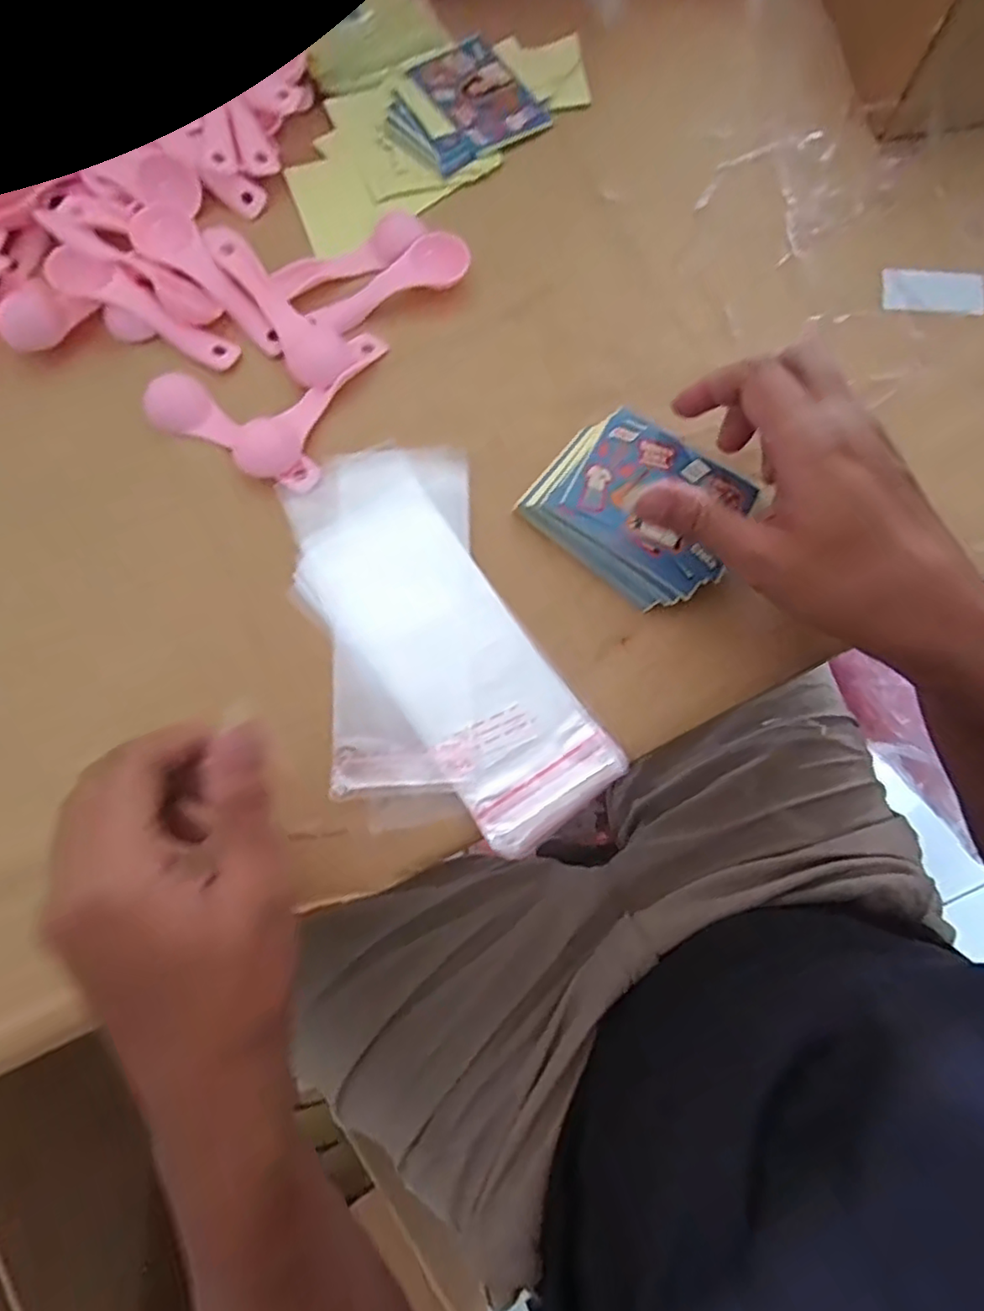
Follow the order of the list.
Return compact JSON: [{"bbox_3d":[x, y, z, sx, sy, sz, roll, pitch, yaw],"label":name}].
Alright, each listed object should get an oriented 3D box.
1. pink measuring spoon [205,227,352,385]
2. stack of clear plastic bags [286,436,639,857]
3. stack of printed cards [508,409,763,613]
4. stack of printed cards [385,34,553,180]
[{"bbox_3d":[-0.122,-0.205,0.370,0.034,0.016,0.118,-33,78,-7],"label":"pink measuring spoon"},{"bbox_3d":[-0.031,-0.009,0.327,0.123,0.007,0.218,-19,76,-4],"label":"stack of clear plastic bags"},{"bbox_3d":[0.080,-0.080,0.339,0.102,0.016,0.086,41,80,10],"label":"stack of printed cards"},{"bbox_3d":[-0.023,-0.362,0.417,0.095,0.007,0.094,-35,78,-8],"label":"stack of printed cards"}]

